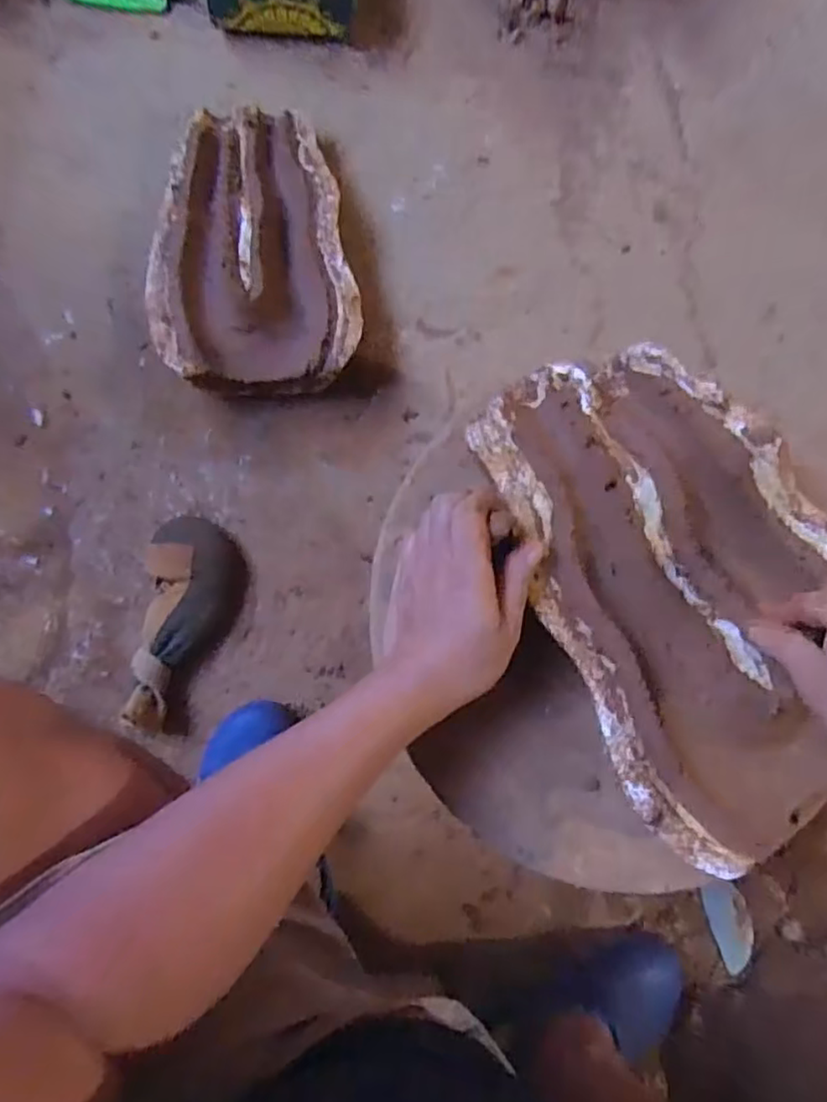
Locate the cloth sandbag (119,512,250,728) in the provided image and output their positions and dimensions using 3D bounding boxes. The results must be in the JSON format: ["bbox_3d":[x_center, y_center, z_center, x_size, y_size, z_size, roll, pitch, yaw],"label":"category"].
[{"bbox_3d":[-0.246,0.080,0.686,0.110,0.062,0.231,1,84,-6],"label":"cloth sandbag"}]

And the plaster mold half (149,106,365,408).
[{"bbox_3d":[-0.192,-0.347,0.732,0.228,0.063,0.348,-9,82,-7],"label":"plaster mold half"}]

